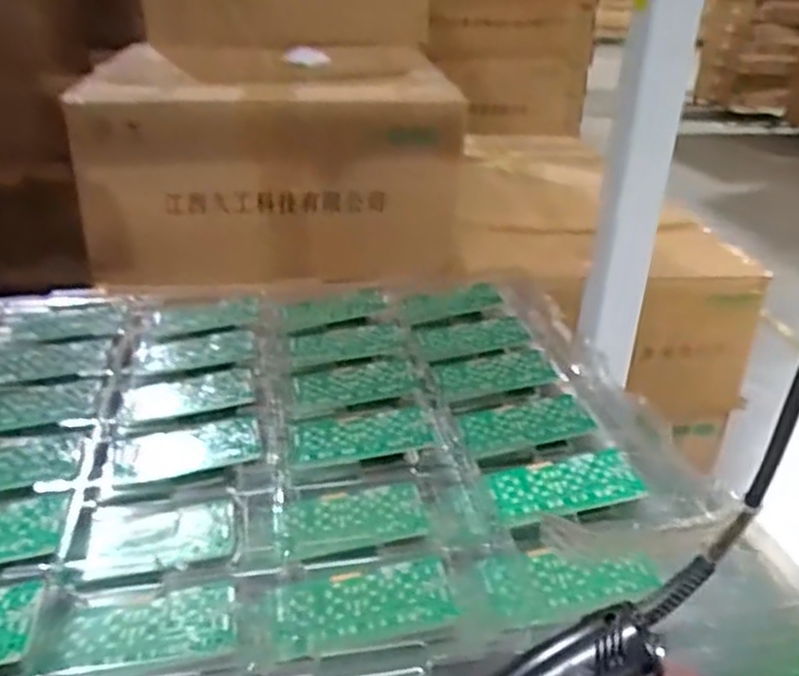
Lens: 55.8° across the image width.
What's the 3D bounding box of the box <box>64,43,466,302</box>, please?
[{"bbox_3d":[-0.202,-0.296,1.217,0.515,0.259,0.424,-3,29,-9],"label":"box"}]

